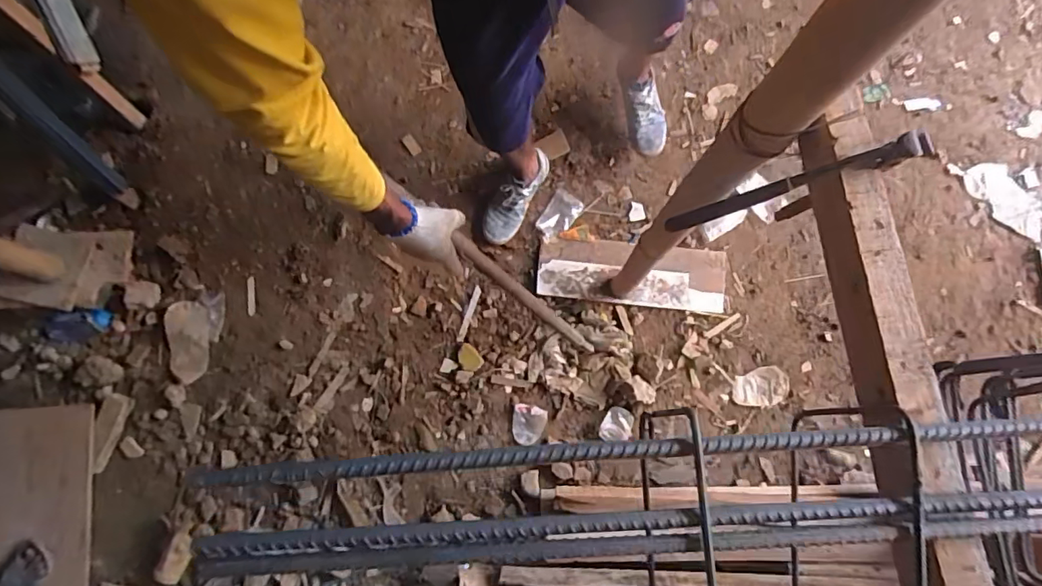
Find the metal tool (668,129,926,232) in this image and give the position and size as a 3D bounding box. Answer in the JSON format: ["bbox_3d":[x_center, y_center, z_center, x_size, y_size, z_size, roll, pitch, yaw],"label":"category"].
[{"bbox_3d":[0.244,-0.097,0.483,0.221,0.031,0.025,-17,76,36],"label":"metal tool"}]

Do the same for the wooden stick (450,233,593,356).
[{"bbox_3d":[0.031,0.026,1.016,0.036,0.470,0.026,20,76,43],"label":"wooden stick"}]

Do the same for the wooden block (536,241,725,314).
[{"bbox_3d":[0.312,-0.057,1.441,0.526,0.019,0.176,6,79,1],"label":"wooden block"}]

